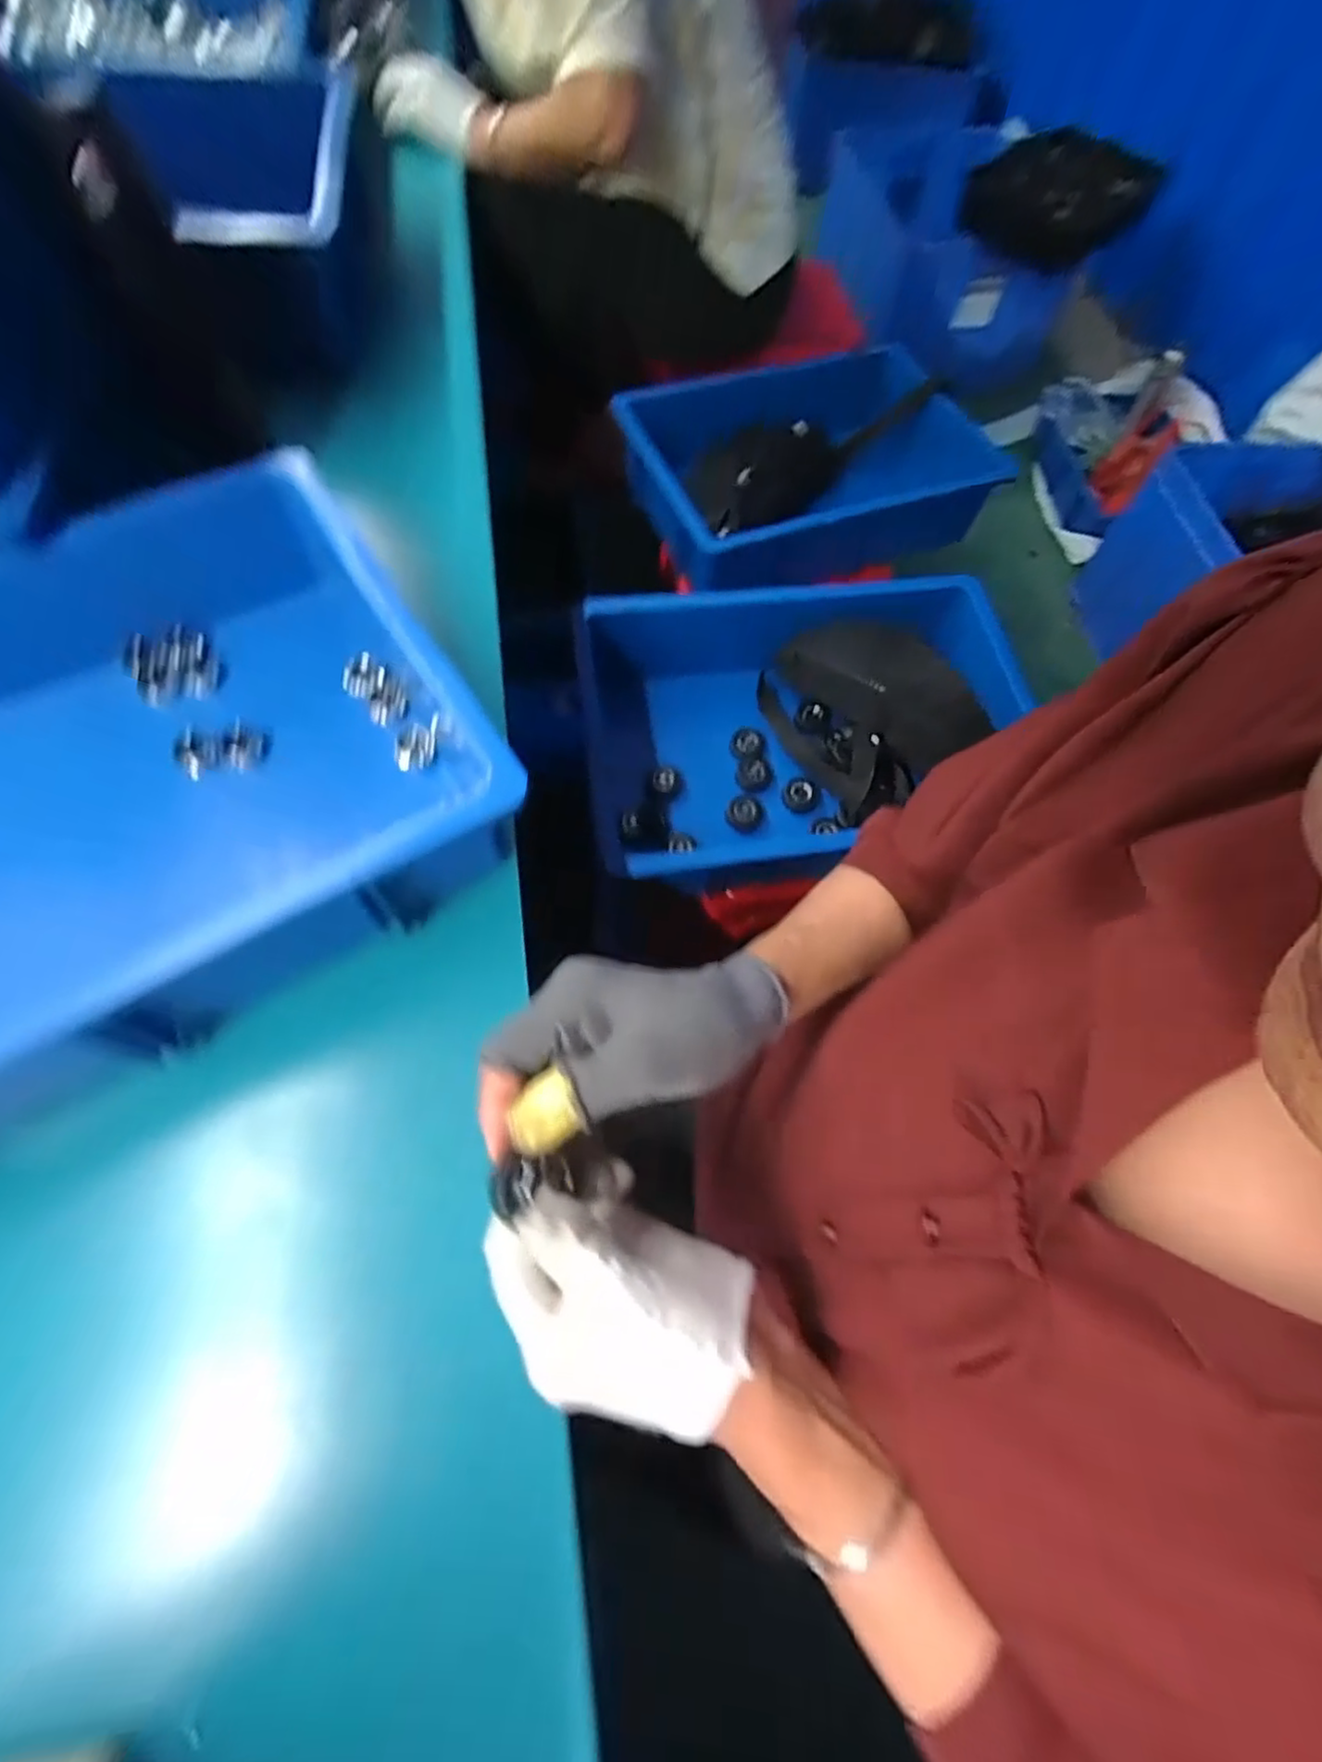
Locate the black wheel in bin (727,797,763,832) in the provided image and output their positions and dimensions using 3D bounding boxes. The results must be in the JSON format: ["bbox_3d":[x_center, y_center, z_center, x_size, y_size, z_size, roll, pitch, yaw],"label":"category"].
[{"bbox_3d":[0.089,-0.072,0.734,0.036,0.012,0.043,7,64,0],"label":"black wheel in bin"}]

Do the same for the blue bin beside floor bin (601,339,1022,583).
[{"bbox_3d":[0.217,-0.561,0.939,0.498,0.121,0.291,-20,67,-12],"label":"blue bin beside floor bin"}]

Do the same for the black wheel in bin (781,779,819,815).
[{"bbox_3d":[0.149,-0.091,0.745,0.038,0.020,0.032,26,65,9],"label":"black wheel in bin"}]

